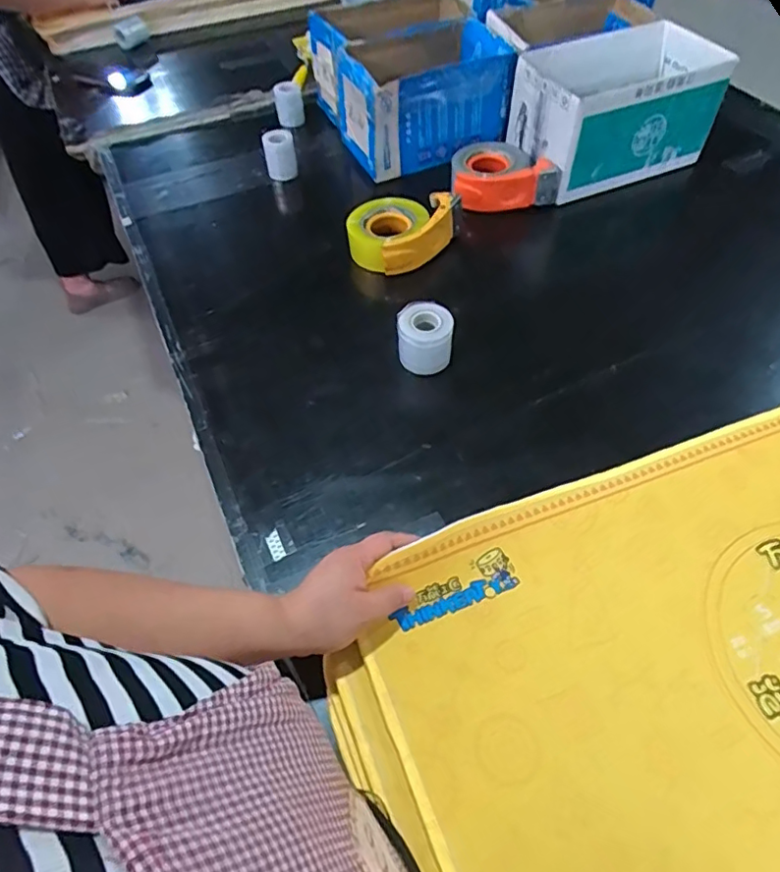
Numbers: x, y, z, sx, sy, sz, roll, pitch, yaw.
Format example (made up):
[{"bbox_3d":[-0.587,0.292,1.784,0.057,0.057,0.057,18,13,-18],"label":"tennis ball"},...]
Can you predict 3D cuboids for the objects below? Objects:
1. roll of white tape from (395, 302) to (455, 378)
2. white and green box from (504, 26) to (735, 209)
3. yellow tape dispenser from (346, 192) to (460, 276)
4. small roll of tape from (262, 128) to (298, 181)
[{"bbox_3d":[0.043,-0.120,0.710,0.065,0.073,0.056,-5,54,-3],"label":"roll of white tape"},{"bbox_3d":[0.376,-0.542,0.934,0.326,0.150,0.186,-21,56,-13],"label":"white and green box"},{"bbox_3d":[0.022,-0.308,0.846,0.171,0.069,0.113,-22,57,-15],"label":"yellow tape dispenser"},{"bbox_3d":[-0.185,-0.474,0.952,0.051,0.069,0.041,-12,54,-6],"label":"small roll of tape"}]

